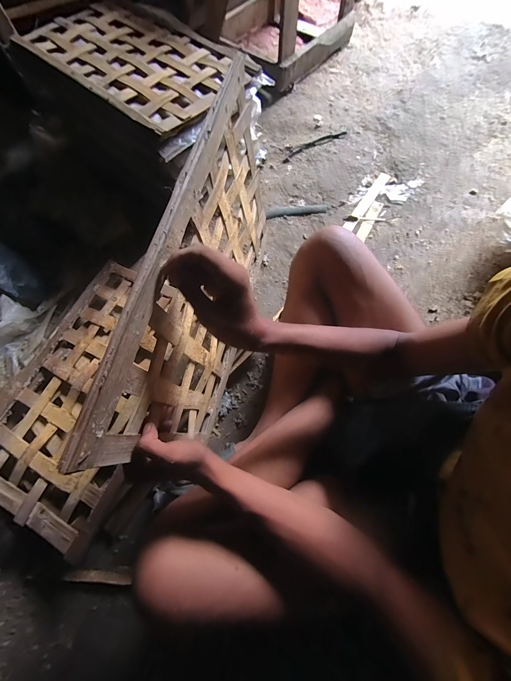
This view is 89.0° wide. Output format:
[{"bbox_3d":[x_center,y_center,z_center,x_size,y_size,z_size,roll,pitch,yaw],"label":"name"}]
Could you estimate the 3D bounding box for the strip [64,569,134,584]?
[{"bbox_3d":[-0.298,0.448,0.493,0.127,0.011,0.017,1,67,2],"label":"strip"}]

